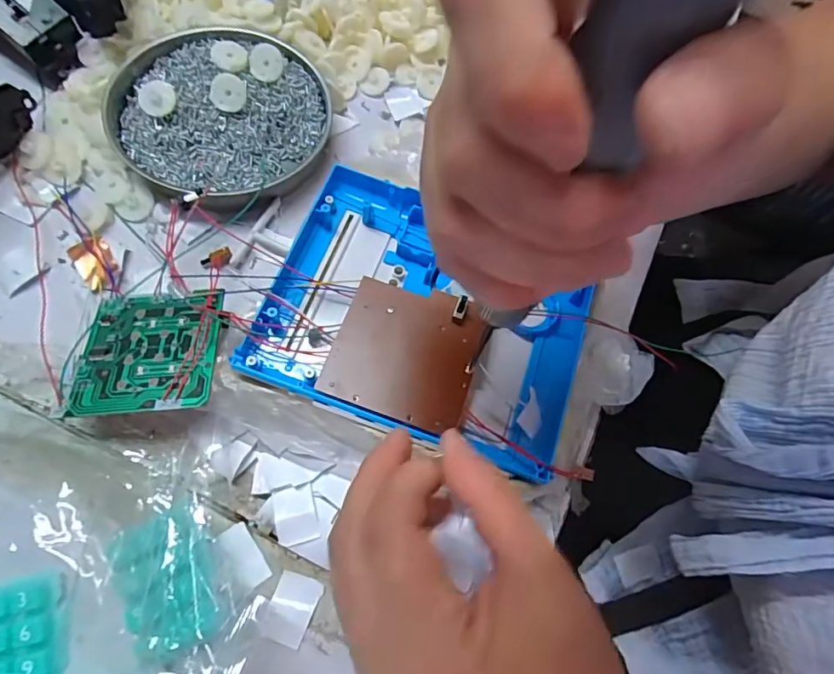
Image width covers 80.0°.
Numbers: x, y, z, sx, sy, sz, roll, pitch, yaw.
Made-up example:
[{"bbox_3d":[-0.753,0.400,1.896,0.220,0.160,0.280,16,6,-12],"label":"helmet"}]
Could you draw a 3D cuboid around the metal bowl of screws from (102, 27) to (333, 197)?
[{"bbox_3d":[-0.131,-0.151,0.331,0.133,0.030,0.118,-36,77,-18],"label":"metal bowl of screws"}]

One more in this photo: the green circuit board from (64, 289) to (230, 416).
[{"bbox_3d":[-0.137,0.006,0.258,0.067,0.004,0.070,-3,56,-2],"label":"green circuit board"}]

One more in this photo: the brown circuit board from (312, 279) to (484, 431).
[{"bbox_3d":[-0.006,0.007,0.258,0.071,0.012,0.070,19,68,0],"label":"brown circuit board"}]

